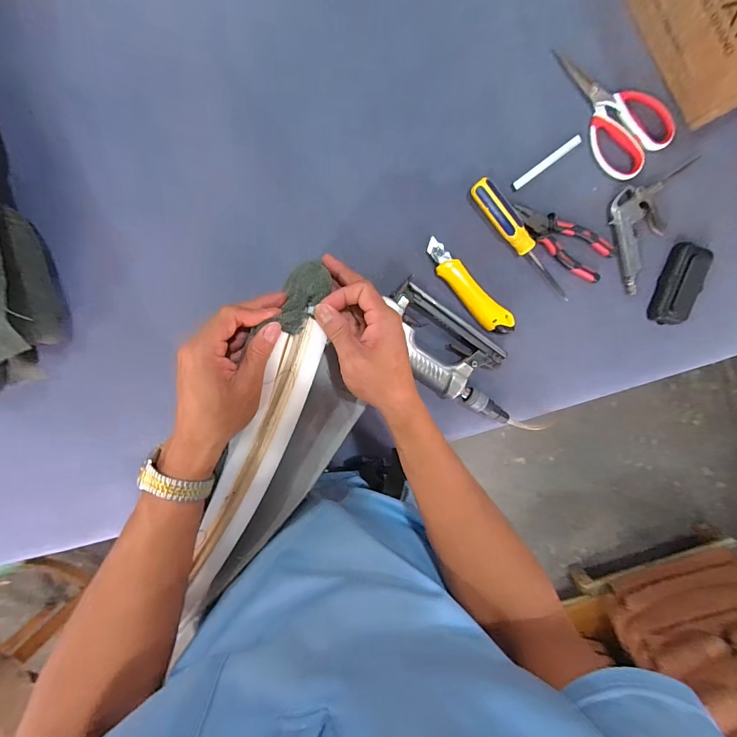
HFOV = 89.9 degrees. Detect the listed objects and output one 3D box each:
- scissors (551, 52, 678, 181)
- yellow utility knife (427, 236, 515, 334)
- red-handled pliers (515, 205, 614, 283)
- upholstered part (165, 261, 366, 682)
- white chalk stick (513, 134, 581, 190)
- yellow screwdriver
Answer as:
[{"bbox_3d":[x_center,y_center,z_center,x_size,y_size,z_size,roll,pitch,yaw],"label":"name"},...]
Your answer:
[{"bbox_3d":[0.310,-0.339,0.478,0.083,0.019,0.178,-43,96,5],"label":"scissors"},{"bbox_3d":[0.139,-0.110,0.514,0.164,0.014,0.036,45,95,-6],"label":"yellow utility knife"},{"bbox_3d":[0.264,-0.177,0.500,0.146,0.012,0.054,33,96,-4],"label":"red-handled pliers"},{"bbox_3d":[-0.076,0.069,0.365,0.092,0.079,0.317,21,93,0],"label":"upholstered part"},{"bbox_3d":[0.239,-0.276,0.495,0.101,0.008,0.011,-37,96,4],"label":"white chalk stick"},{"bbox_3d":[0.205,-0.171,0.491,0.031,0.027,0.191,-38,96,5],"label":"yellow screwdriver"}]

